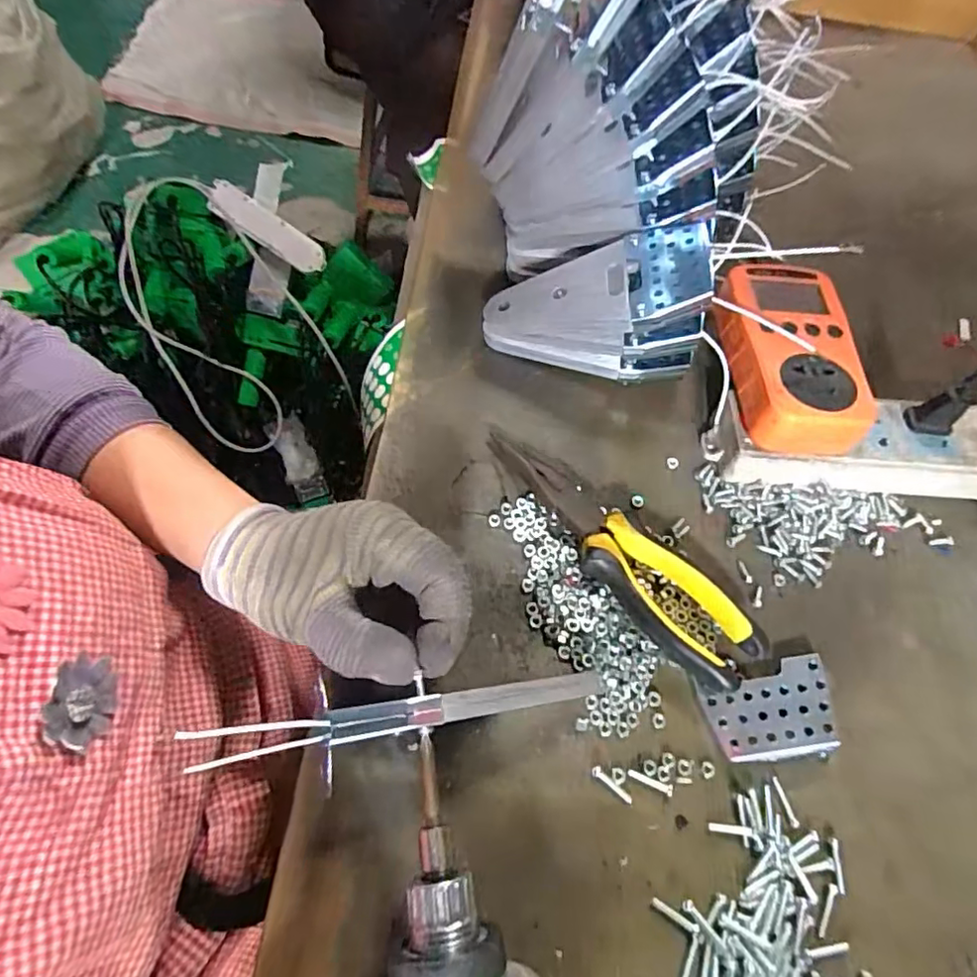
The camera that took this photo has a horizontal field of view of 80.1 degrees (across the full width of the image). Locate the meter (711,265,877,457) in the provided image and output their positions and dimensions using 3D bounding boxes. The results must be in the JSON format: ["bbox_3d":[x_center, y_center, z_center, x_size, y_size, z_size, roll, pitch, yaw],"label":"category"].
[{"bbox_3d":[0.176,-0.083,0.349,0.075,0.035,0.126,-1,65,-4],"label":"meter"}]

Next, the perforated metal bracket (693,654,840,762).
[{"bbox_3d":[0.148,0.117,0.307,0.066,0.010,0.046,-5,65,-6],"label":"perforated metal bracket"}]

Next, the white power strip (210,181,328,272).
[{"bbox_3d":[-0.352,-0.416,0.934,0.196,0.032,0.050,32,65,-12],"label":"white power strip"}]

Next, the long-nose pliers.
[{"bbox_3d":[0.069,0.029,0.334,0.047,0.026,0.192,-39,72,-19],"label":"long-nose pliers"}]

